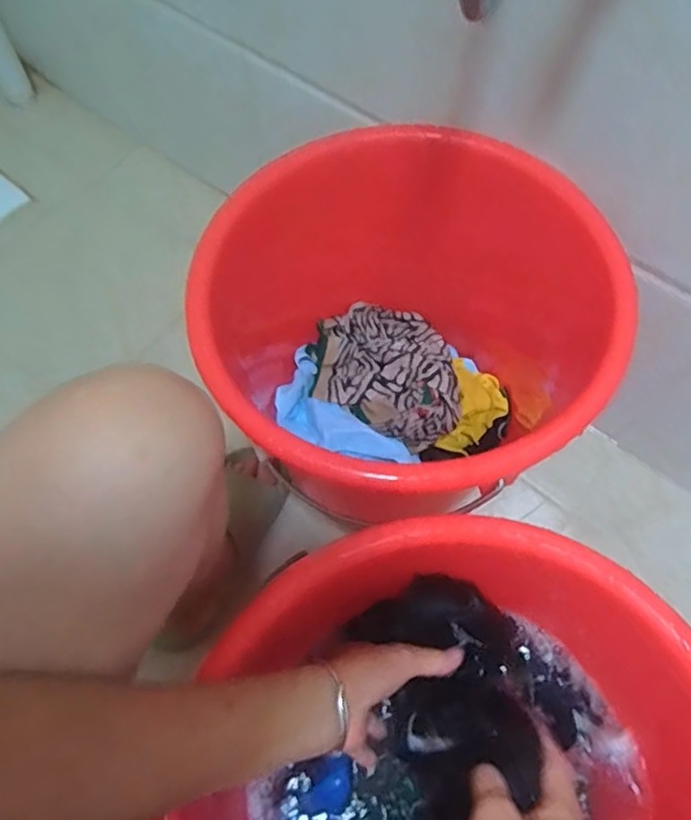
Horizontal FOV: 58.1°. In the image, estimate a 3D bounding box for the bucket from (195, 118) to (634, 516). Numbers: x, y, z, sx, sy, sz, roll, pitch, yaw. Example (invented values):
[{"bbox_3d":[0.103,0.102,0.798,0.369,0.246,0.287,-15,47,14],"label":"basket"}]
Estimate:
[{"bbox_3d":[0.081,-0.084,0.649,0.403,0.296,0.367,0,65,0],"label":"bucket"}]

